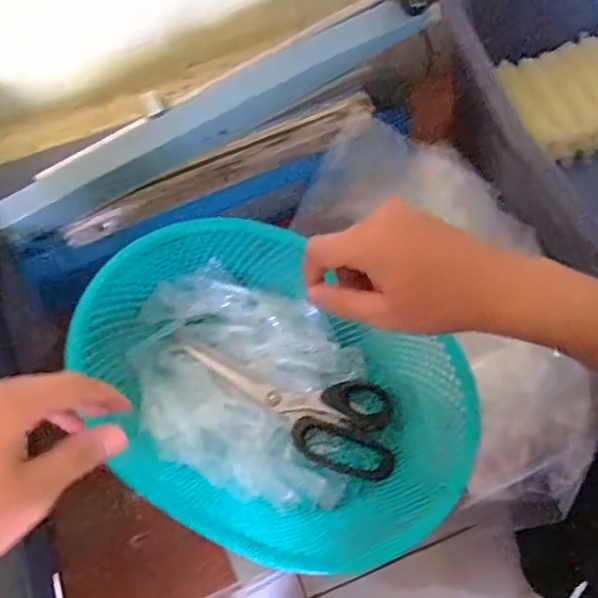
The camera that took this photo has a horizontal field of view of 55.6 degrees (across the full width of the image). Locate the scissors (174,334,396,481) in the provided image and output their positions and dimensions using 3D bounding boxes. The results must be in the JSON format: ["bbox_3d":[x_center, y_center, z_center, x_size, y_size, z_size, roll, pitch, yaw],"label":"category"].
[{"bbox_3d":[-0.016,0.091,0.495,0.208,0.012,0.076,16,70,7],"label":"scissors"}]

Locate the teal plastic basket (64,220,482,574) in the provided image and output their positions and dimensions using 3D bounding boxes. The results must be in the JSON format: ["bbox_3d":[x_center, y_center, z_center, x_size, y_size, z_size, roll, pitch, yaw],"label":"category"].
[{"bbox_3d":[-0.018,0.078,0.459,0.287,0.093,0.222,35,73,13],"label":"teal plastic basket"}]

